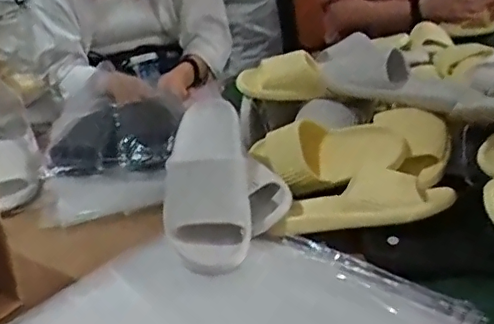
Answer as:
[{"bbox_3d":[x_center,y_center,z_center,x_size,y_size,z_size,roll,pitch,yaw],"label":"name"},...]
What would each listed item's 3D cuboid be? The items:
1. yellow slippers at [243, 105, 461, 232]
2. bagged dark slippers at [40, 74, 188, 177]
[{"bbox_3d":[0.140,0.007,0.813,0.299,0.076,0.236,1,31,14],"label":"yellow slippers"},{"bbox_3d":[-0.239,-0.061,1.036,0.234,0.086,0.219,-7,30,0],"label":"bagged dark slippers"}]

